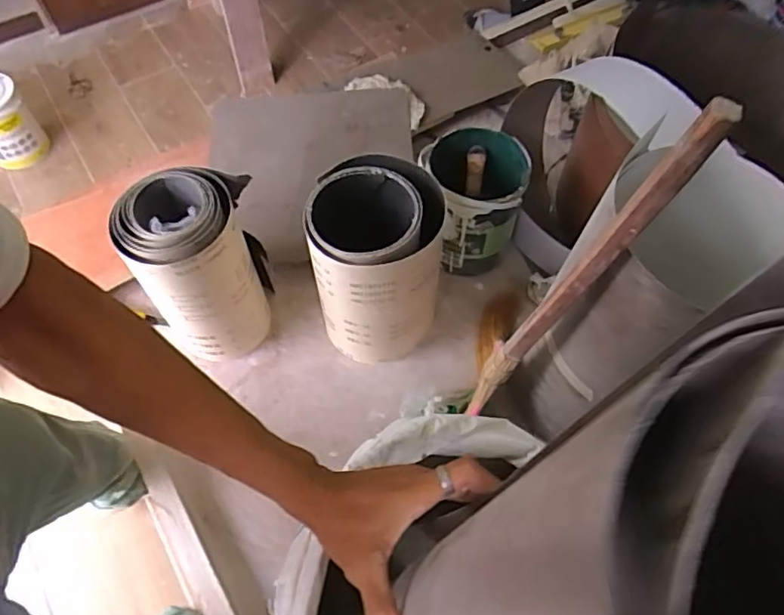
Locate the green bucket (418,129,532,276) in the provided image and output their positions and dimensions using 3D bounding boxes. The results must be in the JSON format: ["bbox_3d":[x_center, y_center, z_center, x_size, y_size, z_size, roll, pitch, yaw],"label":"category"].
[{"bbox_3d":[0.143,-0.189,1.080,0.175,0.223,0.173,0,60,0],"label":"green bucket"}]

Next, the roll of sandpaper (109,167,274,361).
[{"bbox_3d":[-0.306,-0.054,0.942,0.172,0.304,0.177,3,60,2],"label":"roll of sandpaper"}]

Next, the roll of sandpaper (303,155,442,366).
[{"bbox_3d":[-0.022,-0.065,0.954,0.186,0.302,0.194,0,60,0],"label":"roll of sandpaper"}]

